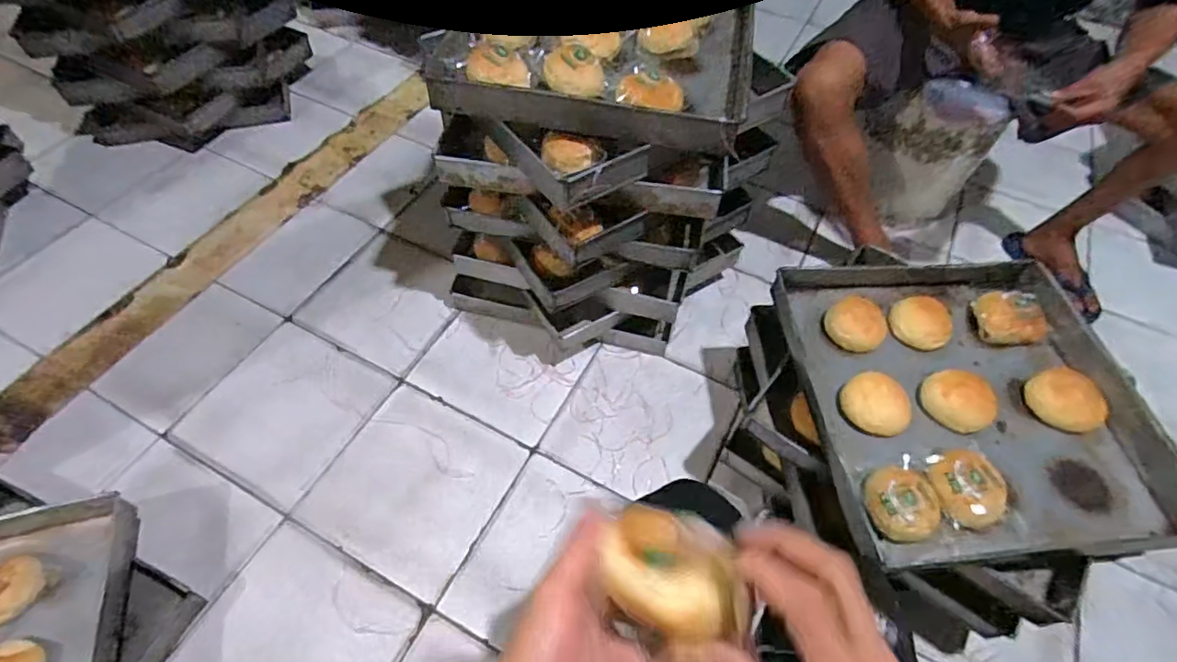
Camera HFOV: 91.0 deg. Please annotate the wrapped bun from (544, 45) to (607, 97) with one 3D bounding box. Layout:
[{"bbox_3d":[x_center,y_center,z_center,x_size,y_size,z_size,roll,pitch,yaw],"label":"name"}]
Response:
[{"bbox_3d":[-0.021,-0.390,0.857,0.089,0.045,0.078,-1,56,-3],"label":"wrapped bun"}]

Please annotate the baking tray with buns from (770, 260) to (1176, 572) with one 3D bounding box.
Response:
[{"bbox_3d":[0.543,0.090,0.848,0.475,0.066,0.466,-3,56,-4],"label":"baking tray with buns"}]

